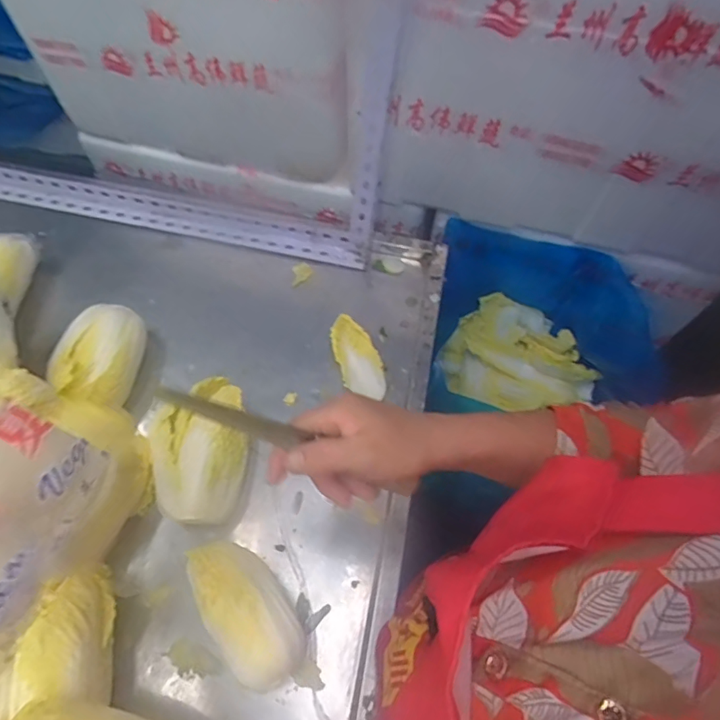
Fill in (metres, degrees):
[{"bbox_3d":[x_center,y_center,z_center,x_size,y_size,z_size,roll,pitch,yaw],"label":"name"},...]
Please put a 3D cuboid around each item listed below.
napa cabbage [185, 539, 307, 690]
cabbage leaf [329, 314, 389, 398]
[{"bbox_3d":[-0.106,0.225,0.456,0.069,0.063,0.140,-32,67,-19],"label":"napa cabbage"},{"bbox_3d":[-0.003,-0.003,0.606,0.050,0.023,0.108,-15,63,-11],"label":"cabbage leaf"}]

